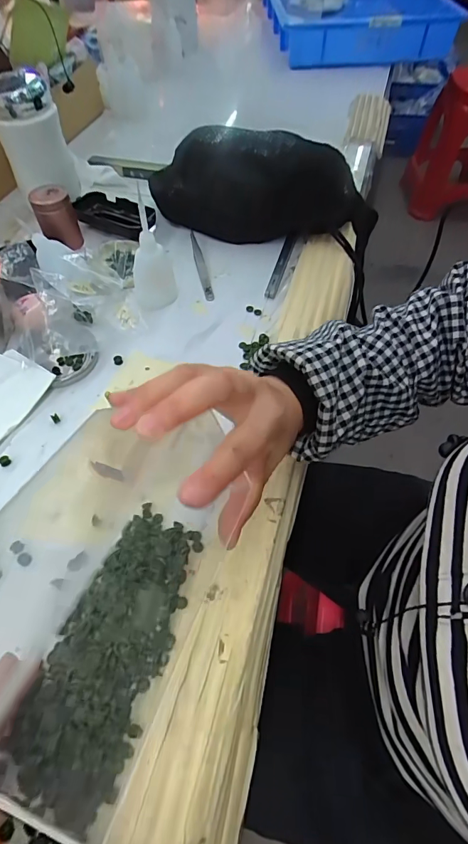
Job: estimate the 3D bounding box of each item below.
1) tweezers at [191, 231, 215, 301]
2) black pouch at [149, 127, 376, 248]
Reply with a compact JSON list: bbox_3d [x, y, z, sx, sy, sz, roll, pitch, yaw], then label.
[{"bbox_3d":[-0.042,-0.195,0.512,0.012,0.004,0.132,-10,58,-8],"label":"tweezers"},{"bbox_3d":[0.040,-0.304,0.524,0.286,0.110,0.092,4,56,4],"label":"black pouch"}]

